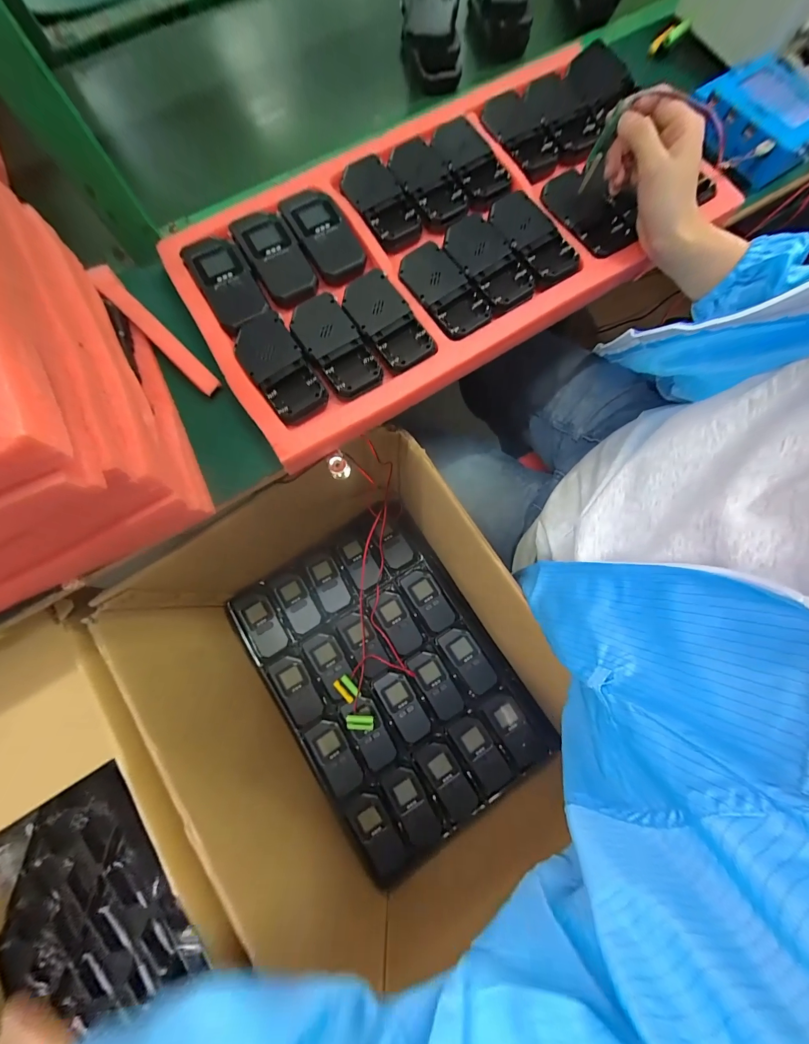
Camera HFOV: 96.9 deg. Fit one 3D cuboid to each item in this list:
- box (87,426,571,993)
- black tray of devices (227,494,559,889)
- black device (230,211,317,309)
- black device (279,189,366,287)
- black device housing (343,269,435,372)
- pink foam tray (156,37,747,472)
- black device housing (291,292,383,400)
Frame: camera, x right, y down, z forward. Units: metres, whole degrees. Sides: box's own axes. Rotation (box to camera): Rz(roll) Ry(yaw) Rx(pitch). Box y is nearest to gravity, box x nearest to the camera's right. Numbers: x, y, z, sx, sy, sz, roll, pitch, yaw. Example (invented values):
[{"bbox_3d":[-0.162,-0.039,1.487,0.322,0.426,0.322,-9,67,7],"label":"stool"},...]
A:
[{"bbox_3d":[-0.054,0.245,0.501,0.426,0.271,0.549,-32,78,-7],"label":"box"},{"bbox_3d":[-0.029,0.254,0.620,0.347,0.029,0.505,-33,78,-7],"label":"black tray of devices"},{"bbox_3d":[-0.141,-0.288,0.390,0.054,0.021,0.112,-30,78,-7],"label":"black device"},{"bbox_3d":[-0.089,-0.318,0.399,0.056,0.021,0.114,-30,78,-7],"label":"black device"},{"bbox_3d":[-0.018,-0.207,0.371,0.056,0.016,0.116,-31,78,-7],"label":"black device housing"},{"bbox_3d":[0.048,-0.326,0.398,0.574,0.030,0.296,-32,78,-7],"label":"pink foam tray"},{"bbox_3d":[-0.072,-0.182,0.366,0.055,0.018,0.123,-33,78,-8],"label":"black device housing"}]

